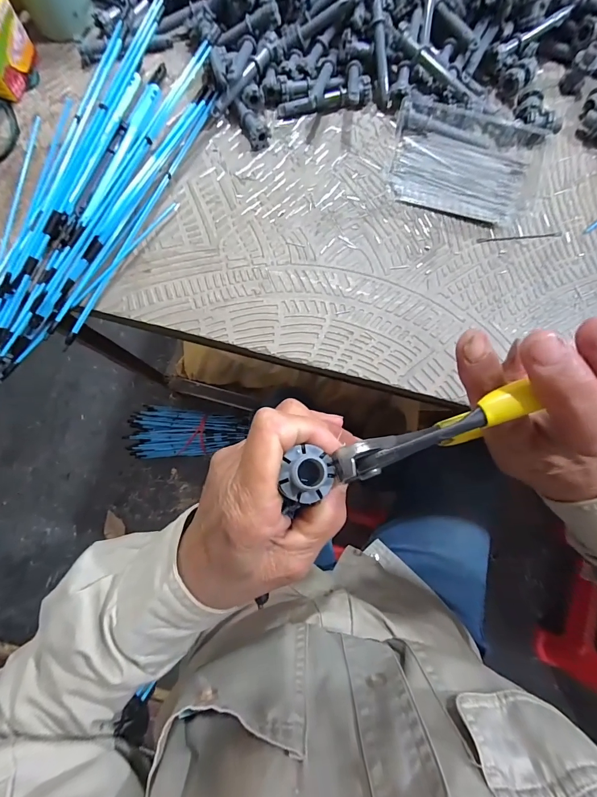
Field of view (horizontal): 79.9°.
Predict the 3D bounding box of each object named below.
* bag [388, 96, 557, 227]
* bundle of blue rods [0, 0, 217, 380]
[{"bbox_3d":[0.170,-0.240,0.356,0.146,0.019,0.117,14,80,2],"label":"bag"},{"bbox_3d":[-0.180,-0.180,0.313,0.093,0.064,0.373,20,80,3],"label":"bundle of blue rods"}]

